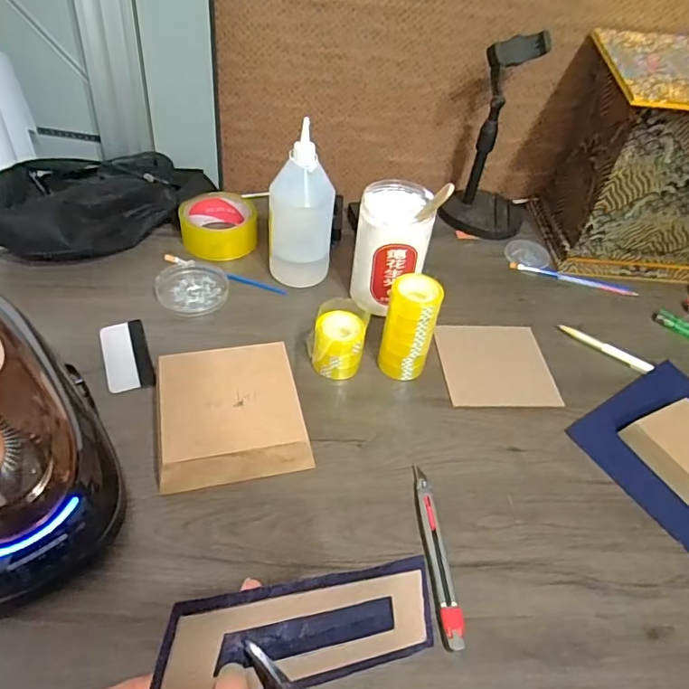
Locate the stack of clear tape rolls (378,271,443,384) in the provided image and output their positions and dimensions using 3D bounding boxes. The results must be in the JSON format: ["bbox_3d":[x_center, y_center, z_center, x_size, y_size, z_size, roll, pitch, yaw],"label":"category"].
[{"bbox_3d":[0.067,-0.015,0.566,0.053,0.111,0.045,9,46,2],"label":"stack of clear tape rolls"}]

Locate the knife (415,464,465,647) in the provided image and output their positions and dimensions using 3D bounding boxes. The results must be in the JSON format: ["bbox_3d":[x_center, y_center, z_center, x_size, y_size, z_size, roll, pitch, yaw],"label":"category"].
[{"bbox_3d":[0.077,0.171,0.450,0.016,0.008,0.148,-1,46,-8],"label":"knife"}]

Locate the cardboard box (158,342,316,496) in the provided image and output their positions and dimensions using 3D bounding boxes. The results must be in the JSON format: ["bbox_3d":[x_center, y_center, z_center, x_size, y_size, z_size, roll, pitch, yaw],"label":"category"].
[{"bbox_3d":[-0.107,0.064,0.516,0.134,0.042,0.140,-7,48,-13],"label":"cardboard box"}]

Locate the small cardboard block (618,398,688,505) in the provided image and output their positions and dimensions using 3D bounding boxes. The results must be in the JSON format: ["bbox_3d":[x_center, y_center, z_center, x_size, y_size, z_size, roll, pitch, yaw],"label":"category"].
[{"bbox_3d":[0.347,0.105,0.545,0.091,0.027,0.091,-18,51,-23],"label":"small cardboard block"}]

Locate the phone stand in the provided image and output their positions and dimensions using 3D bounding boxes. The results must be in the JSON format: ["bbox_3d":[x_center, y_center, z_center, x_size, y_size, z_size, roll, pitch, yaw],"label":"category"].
[{"bbox_3d":[0.223,-0.281,0.746,0.117,0.251,0.114,18,47,10],"label":"phone stand"}]

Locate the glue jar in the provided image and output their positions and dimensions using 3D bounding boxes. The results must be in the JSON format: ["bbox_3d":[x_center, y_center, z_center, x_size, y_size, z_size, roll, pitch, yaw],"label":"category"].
[{"bbox_3d":[0.053,-0.109,0.636,0.080,0.138,0.088,3,46,-4],"label":"glue jar"}]

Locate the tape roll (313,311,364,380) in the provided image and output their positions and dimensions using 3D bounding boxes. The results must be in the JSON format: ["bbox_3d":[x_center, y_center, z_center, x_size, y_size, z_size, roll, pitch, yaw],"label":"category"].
[{"bbox_3d":[-0.007,0.003,0.578,0.051,0.061,0.045,3,46,-4],"label":"tape roll"}]

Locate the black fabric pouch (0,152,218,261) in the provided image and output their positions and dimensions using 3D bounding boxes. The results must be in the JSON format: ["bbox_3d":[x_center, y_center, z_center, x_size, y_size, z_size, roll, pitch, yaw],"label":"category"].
[{"bbox_3d":[-0.325,-0.193,0.714,0.293,0.072,0.161,-30,56,-30],"label":"black fabric pouch"}]

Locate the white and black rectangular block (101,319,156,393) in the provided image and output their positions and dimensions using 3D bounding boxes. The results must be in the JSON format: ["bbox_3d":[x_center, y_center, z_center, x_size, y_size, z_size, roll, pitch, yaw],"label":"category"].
[{"bbox_3d":[-0.232,0.011,0.576,0.046,0.004,0.096,-13,49,-19],"label":"white and black rectangular block"}]

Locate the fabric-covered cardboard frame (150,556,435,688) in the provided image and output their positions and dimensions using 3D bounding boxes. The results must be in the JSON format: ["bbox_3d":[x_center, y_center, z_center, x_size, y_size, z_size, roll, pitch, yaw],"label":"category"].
[{"bbox_3d":[-0.012,0.128,0.242,0.140,0.005,0.045,6,84,-34],"label":"fabric-covered cardboard frame"}]

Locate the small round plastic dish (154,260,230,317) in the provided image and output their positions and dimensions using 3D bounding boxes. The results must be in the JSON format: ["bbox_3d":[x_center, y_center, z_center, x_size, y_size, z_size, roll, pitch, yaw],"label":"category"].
[{"bbox_3d":[-0.184,-0.070,0.657,0.084,0.014,0.083,3,46,-4],"label":"small round plastic dish"}]

